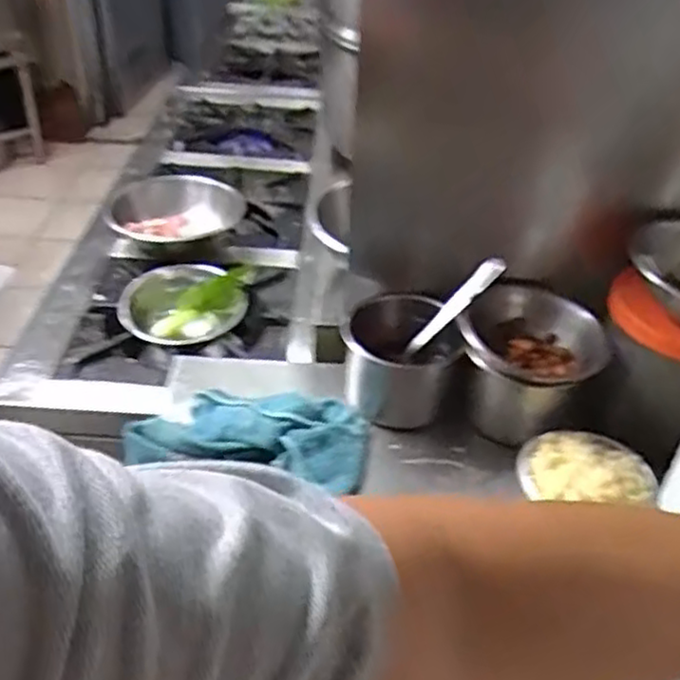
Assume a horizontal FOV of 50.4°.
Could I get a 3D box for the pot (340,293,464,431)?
[{"bbox_3d":[0.061,0.023,0.731,0.103,0.092,0.109,2,38,-2],"label":"pot"}]

